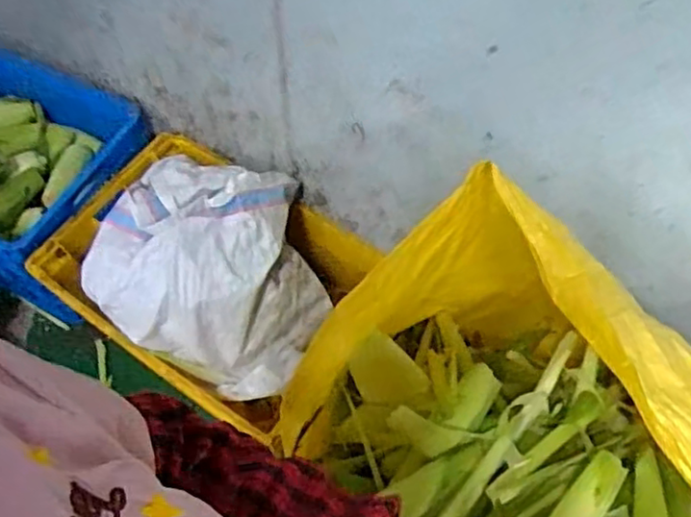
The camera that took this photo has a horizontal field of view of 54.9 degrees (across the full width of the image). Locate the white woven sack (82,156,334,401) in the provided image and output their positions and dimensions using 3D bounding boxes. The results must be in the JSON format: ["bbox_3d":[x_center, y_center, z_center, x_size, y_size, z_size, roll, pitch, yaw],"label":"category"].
[{"bbox_3d":[-0.237,0.019,1.237,0.406,0.229,0.372,19,60,13],"label":"white woven sack"}]

